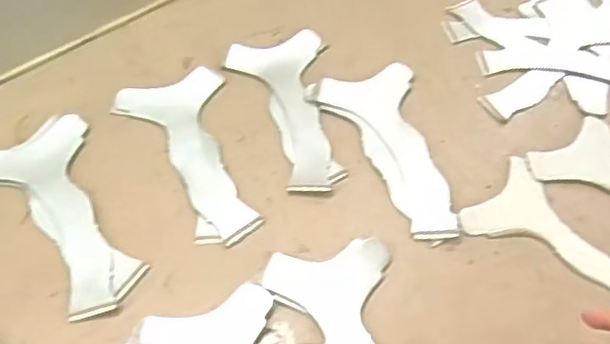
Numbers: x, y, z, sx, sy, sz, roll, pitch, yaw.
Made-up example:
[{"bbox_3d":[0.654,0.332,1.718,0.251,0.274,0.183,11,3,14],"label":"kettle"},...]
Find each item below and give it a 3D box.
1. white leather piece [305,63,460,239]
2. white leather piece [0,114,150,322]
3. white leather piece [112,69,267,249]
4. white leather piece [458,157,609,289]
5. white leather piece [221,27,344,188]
[{"bbox_3d":[0.076,-0.020,0.524,0.093,0.008,0.181,-14,54,-11],"label":"white leather piece"},{"bbox_3d":[-0.184,0.026,0.488,0.095,0.005,0.184,-37,63,-25],"label":"white leather piece"},{"bbox_3d":[-0.085,-0.023,0.526,0.093,0.004,0.188,-28,57,-20],"label":"white leather piece"},{"bbox_3d":[0.222,0.050,0.472,0.187,0.010,0.082,26,56,18],"label":"white leather piece"},{"bbox_3d":[-0.011,-0.059,0.553,0.091,0.006,0.185,-11,53,-9],"label":"white leather piece"}]

